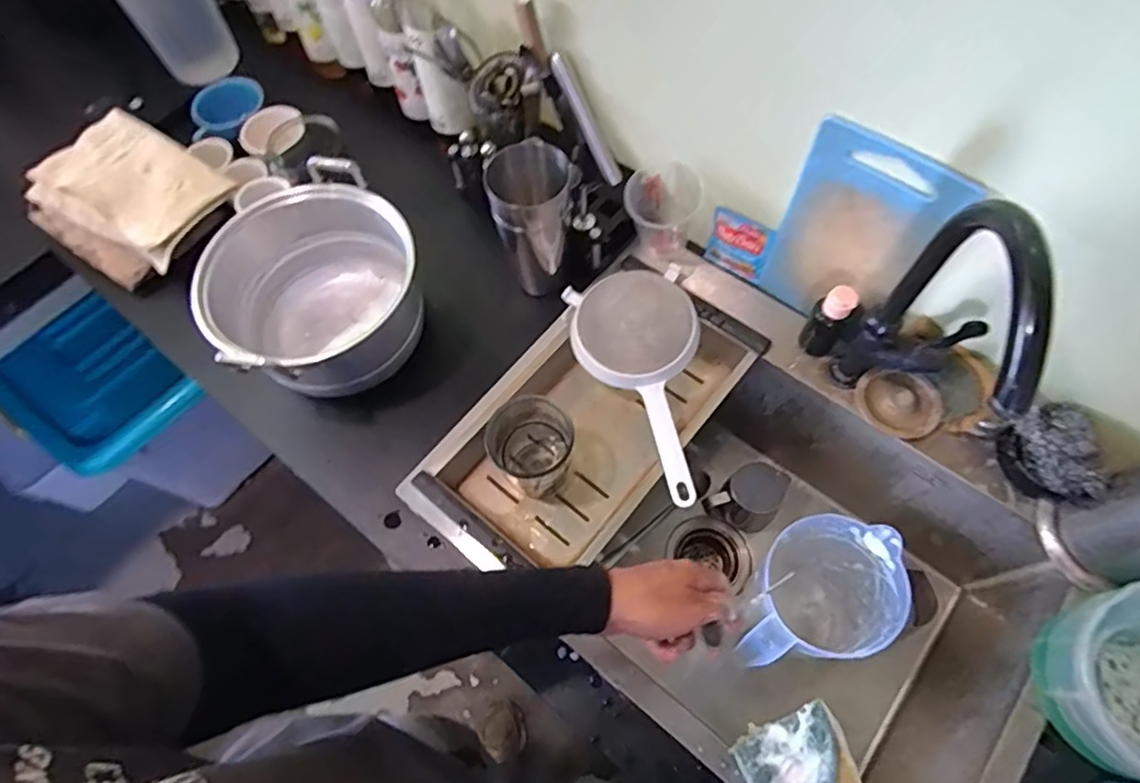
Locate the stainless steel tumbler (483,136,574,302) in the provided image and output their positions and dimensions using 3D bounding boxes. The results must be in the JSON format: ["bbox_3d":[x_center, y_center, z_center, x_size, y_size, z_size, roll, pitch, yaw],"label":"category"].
[{"bbox_3d":[-0.041,-0.182,0.684,0.081,0.173,0.076,-1,64,1],"label":"stainless steel tumbler"}]

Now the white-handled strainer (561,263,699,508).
[{"bbox_3d":[0.086,-0.019,0.665,0.141,0.064,0.276,-10,64,-3],"label":"white-handled strainer"}]

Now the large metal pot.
[{"bbox_3d":[-0.272,-0.100,0.674,0.209,0.159,0.216,-1,64,1],"label":"large metal pot"}]

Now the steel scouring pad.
[{"bbox_3d":[0.458,0.058,0.581,0.050,0.073,0.093,-5,64,-1],"label":"steel scouring pad"}]

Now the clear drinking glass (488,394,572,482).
[{"bbox_3d":[-0.043,0.053,0.667,0.085,0.097,0.083,-1,64,1],"label":"clear drinking glass"}]

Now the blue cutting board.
[{"bbox_3d":[0.277,-0.148,0.617,0.134,0.235,0.012,38,68,18],"label":"blue cutting board"}]

